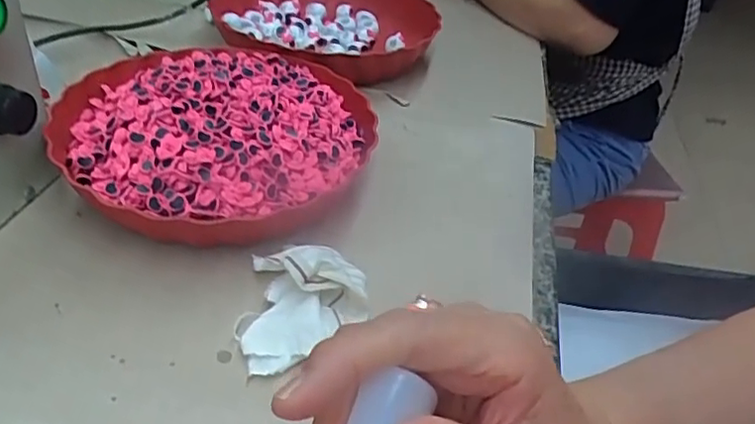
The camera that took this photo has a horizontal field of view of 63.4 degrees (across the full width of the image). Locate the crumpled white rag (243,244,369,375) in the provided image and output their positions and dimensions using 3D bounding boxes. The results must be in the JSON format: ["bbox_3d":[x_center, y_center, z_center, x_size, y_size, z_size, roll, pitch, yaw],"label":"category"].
[{"bbox_3d":[-0.044,0.055,0.374,0.077,0.038,0.085,3,38,-4],"label":"crumpled white rag"}]

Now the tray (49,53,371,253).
[{"bbox_3d":[-0.123,-0.059,0.476,0.236,0.066,0.233,1,38,-8],"label":"tray"}]

